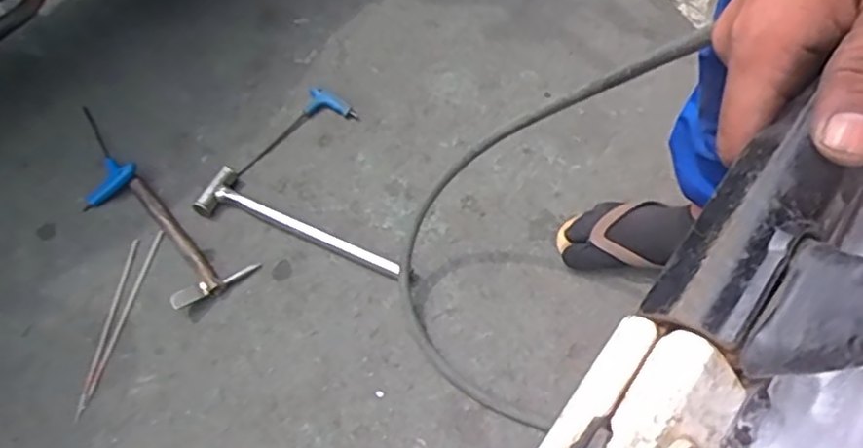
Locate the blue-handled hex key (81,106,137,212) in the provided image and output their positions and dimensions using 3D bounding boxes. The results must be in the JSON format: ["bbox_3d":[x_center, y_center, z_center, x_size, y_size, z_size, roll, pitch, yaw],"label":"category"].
[{"bbox_3d":[-0.505,-0.103,0.942,0.086,0.026,0.175,-32,62,-20],"label":"blue-handled hex key"}]

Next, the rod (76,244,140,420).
[{"bbox_3d":[-0.410,0.124,0.809,0.011,0.007,0.240,1,56,1],"label":"rod"}]

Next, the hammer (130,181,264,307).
[{"bbox_3d":[-0.344,0.009,0.872,0.110,0.025,0.221,-32,62,-20],"label":"hammer"}]

